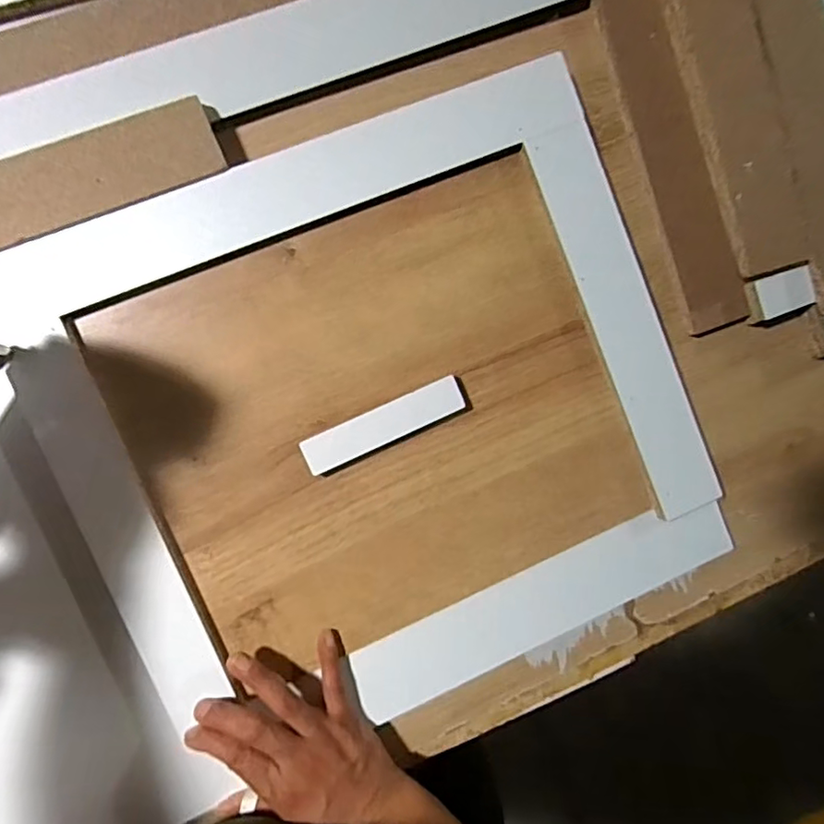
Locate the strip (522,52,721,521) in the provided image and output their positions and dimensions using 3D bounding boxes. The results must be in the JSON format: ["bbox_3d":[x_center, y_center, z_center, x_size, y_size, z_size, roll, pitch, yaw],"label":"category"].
[{"bbox_3d":[0.151,-0.086,0.420,0.049,0.013,0.342,-23,94,-6],"label":"strip"}]

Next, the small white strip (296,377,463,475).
[{"bbox_3d":[-0.020,0.009,0.399,0.116,0.013,0.026,-25,95,-6],"label":"small white strip"}]

